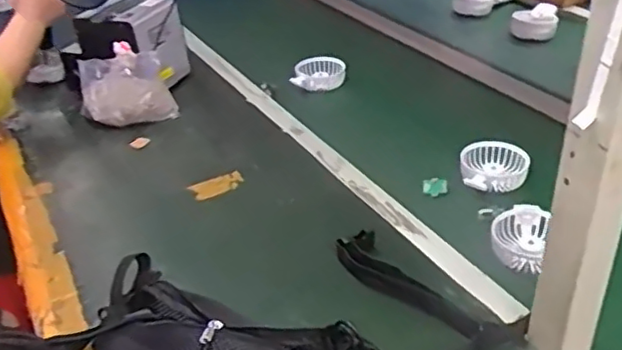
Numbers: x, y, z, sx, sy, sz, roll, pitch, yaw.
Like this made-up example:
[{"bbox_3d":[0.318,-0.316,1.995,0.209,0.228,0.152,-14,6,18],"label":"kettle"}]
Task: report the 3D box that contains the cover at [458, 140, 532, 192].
[{"bbox_3d":[0.244,-0.009,0.862,0.086,0.033,0.094,2,33,9],"label":"cover"}]

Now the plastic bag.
[{"bbox_3d":[-0.301,-0.138,1.039,0.141,0.101,0.094,-15,34,-16],"label":"plastic bag"}]

